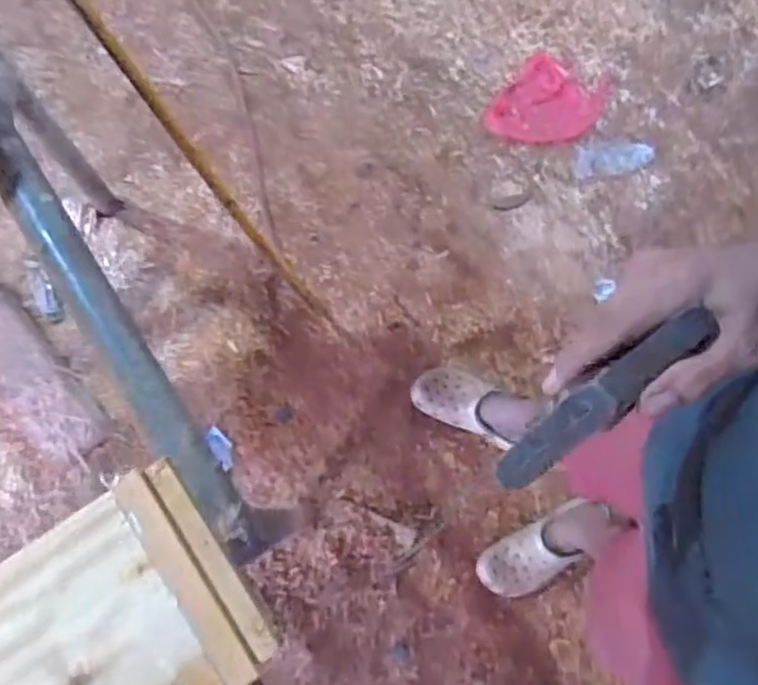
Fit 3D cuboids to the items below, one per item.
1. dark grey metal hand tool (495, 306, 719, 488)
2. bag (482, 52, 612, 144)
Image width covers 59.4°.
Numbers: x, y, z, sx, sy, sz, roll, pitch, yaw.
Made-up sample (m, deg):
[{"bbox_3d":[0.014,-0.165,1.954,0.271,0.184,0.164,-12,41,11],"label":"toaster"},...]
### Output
[{"bbox_3d":[0.119,0.030,0.358,0.136,0.015,0.027,-38,79,-4],"label":"dark grey metal hand tool"},{"bbox_3d":[0.415,-0.583,1.634,0.222,0.034,0.261,36,79,8],"label":"bag"}]

